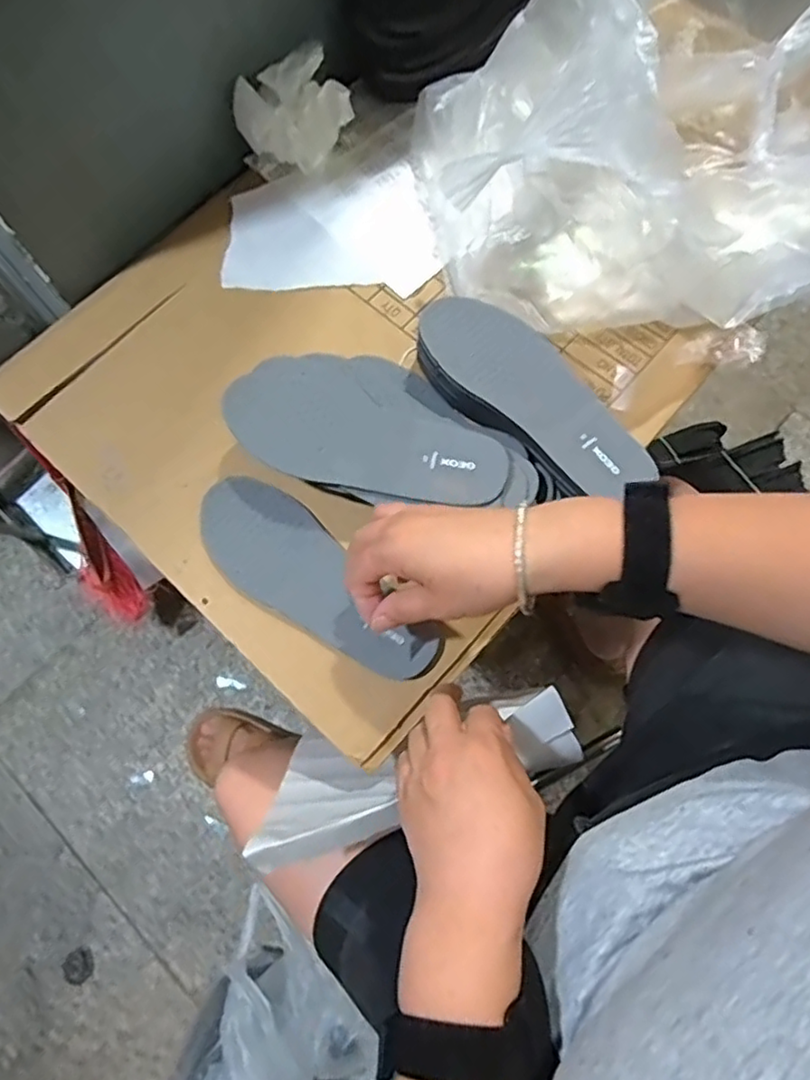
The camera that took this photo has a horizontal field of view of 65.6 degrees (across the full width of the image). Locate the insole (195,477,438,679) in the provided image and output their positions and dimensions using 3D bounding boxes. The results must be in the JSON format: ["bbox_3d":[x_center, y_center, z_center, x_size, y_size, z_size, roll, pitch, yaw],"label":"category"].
[{"bbox_3d":[-0.066,0.029,0.447,0.199,0.009,0.071,40,76,11],"label":"insole"}]

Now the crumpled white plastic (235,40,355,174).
[{"bbox_3d":[-0.093,-0.360,0.542,0.091,0.060,0.073,-39,77,-12],"label":"crumpled white plastic"}]

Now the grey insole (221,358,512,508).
[{"bbox_3d":[-0.026,-0.074,0.439,0.195,0.012,0.087,19,73,5],"label":"grey insole"}]

